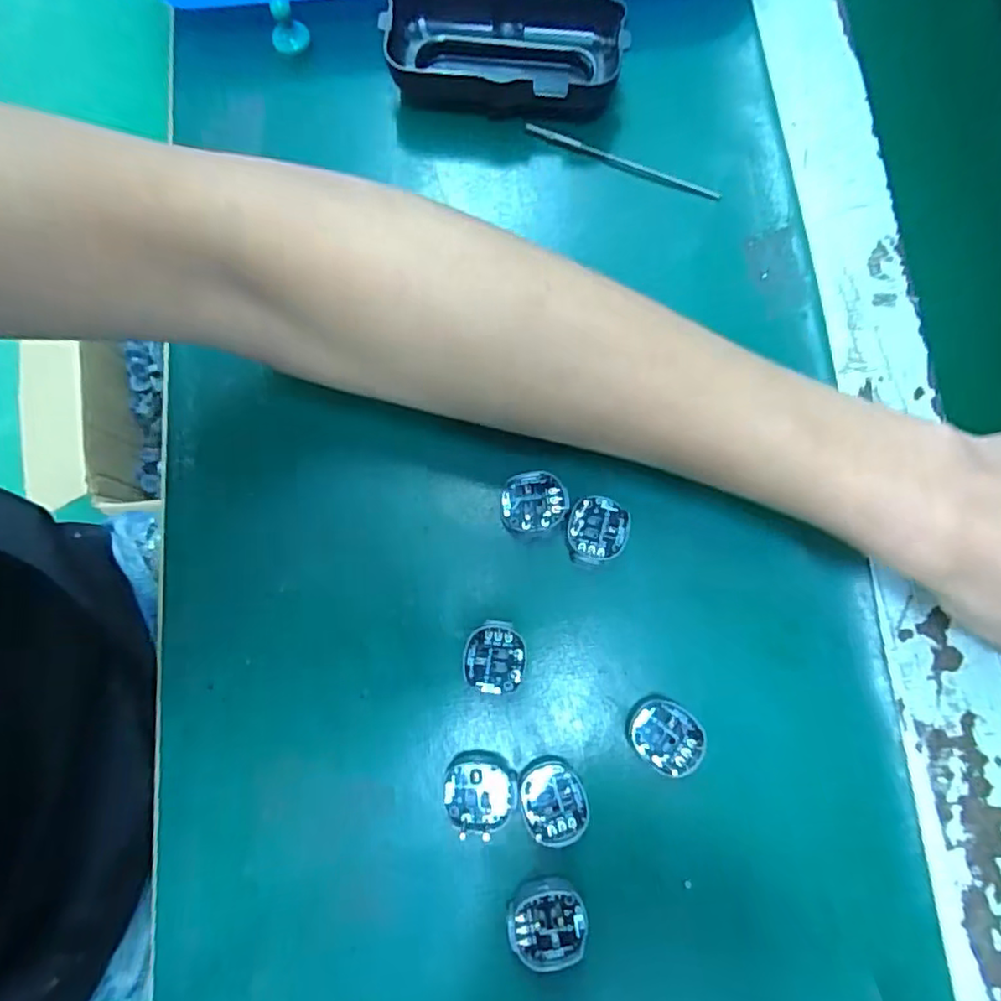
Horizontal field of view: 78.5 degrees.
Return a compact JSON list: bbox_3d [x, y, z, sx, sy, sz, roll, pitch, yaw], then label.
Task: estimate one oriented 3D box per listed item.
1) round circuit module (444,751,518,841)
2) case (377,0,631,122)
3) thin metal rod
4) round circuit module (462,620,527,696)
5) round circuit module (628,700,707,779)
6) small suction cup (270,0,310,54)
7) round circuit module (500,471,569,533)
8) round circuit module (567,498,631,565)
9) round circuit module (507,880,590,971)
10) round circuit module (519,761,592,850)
[{"bbox_3d":[-0.007,0.112,0.234,0.027,0.005,0.029,0,79,0],"label":"round circuit module"},{"bbox_3d":[0.002,-0.215,0.295,0.108,0.028,0.054,8,79,2],"label":"case"},{"bbox_3d":[0.059,-0.164,0.293,0.097,0.004,0.006,24,79,5],"label":"thin metal rod"},{"bbox_3d":[-0.002,0.062,0.243,0.024,0.008,0.027,-5,79,-1],"label":"round circuit module"},{"bbox_3d":[0.064,0.092,0.238,0.027,0.011,0.025,0,79,0],"label":"round circuit module"},{"bbox_3d":[-0.104,-0.230,0.300,0.013,0.023,0.013,14,79,3],"label":"small suction cup"},{"bbox_3d":[0.014,0.001,0.254,0.027,0.006,0.024,-4,79,-1],"label":"round circuit module"},{"bbox_3d":[0.040,0.012,0.252,0.025,0.006,0.026,0,79,0],"label":"round circuit module"},{"bbox_3d":[0.017,0.156,0.227,0.028,0.011,0.027,0,79,0],"label":"round circuit module"},{"bbox_3d":[0.021,0.116,0.233,0.025,0.005,0.028,-6,79,-1],"label":"round circuit module"}]

